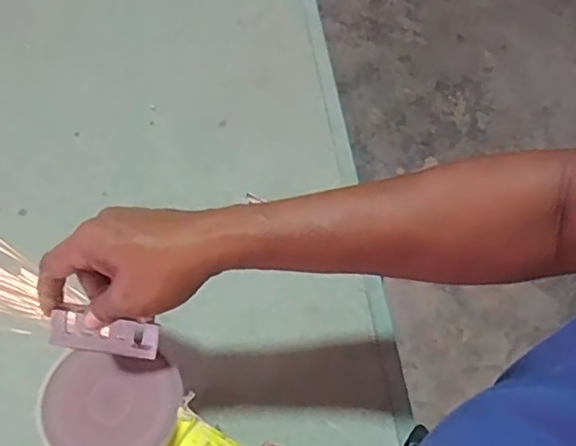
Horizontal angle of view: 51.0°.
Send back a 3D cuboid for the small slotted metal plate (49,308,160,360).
[{"bbox_3d":[-0.141,0.086,0.466,0.081,0.004,0.026,11,80,-4],"label":"small slotted metal plate"}]

